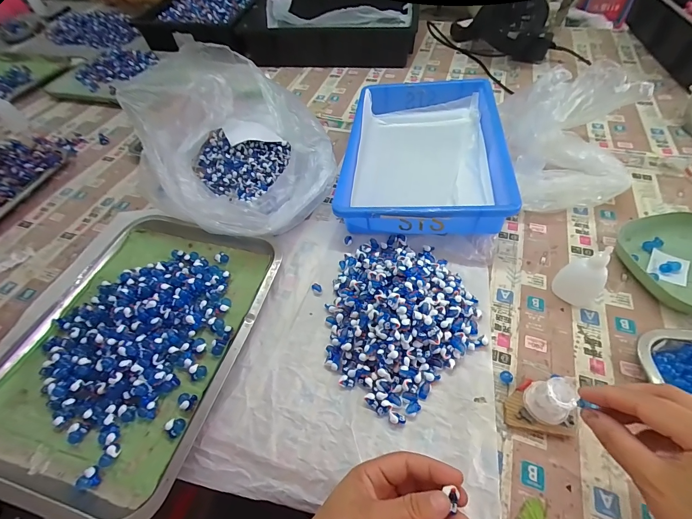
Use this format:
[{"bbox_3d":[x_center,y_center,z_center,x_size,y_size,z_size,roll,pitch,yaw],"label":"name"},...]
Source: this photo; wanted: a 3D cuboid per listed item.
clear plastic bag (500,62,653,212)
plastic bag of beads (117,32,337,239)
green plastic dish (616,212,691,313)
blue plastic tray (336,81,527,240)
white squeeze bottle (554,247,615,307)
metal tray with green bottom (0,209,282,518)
[{"bbox_3d":[0.338,-0.193,0.499,0.178,0.134,0.226,2,55,4],"label":"clear plastic bag"},{"bbox_3d":[-0.183,-0.173,0.512,0.319,0.150,0.252,32,62,22],"label":"plastic bag of beads"},{"bbox_3d":[0.432,-0.001,0.412,0.138,0.038,0.144,-7,55,-2],"label":"green plastic dish"},{"bbox_3d":[0.127,-0.191,0.553,0.240,0.076,0.370,6,55,7],"label":"blue plastic tray"},{"bbox_3d":[0.284,0.017,0.377,0.032,0.091,0.046,-28,58,-16],"label":"white squeeze bottle"},{"bbox_3d":[-0.264,0.089,0.403,0.282,0.026,0.355,11,56,11],"label":"metal tray with green bottom"}]

